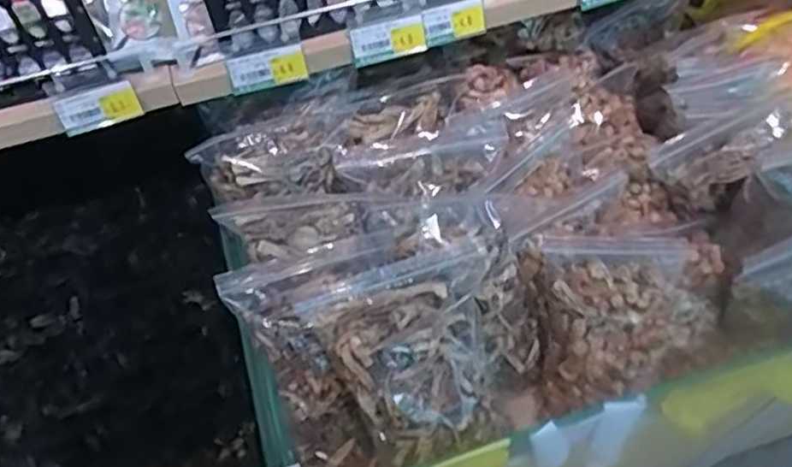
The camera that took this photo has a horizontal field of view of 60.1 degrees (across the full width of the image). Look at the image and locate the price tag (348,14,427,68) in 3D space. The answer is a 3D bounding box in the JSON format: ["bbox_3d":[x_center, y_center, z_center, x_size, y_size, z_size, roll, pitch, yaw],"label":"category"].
[{"bbox_3d":[-0.009,-0.207,0.739,0.080,0.041,0.010,-15,30,-5],"label":"price tag"}]

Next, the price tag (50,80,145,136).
[{"bbox_3d":[-0.301,-0.127,0.694,0.077,0.039,0.007,-20,34,-13],"label":"price tag"}]

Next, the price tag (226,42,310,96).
[{"bbox_3d":[-0.135,-0.172,0.723,0.081,0.042,0.007,-17,41,-12],"label":"price tag"}]

